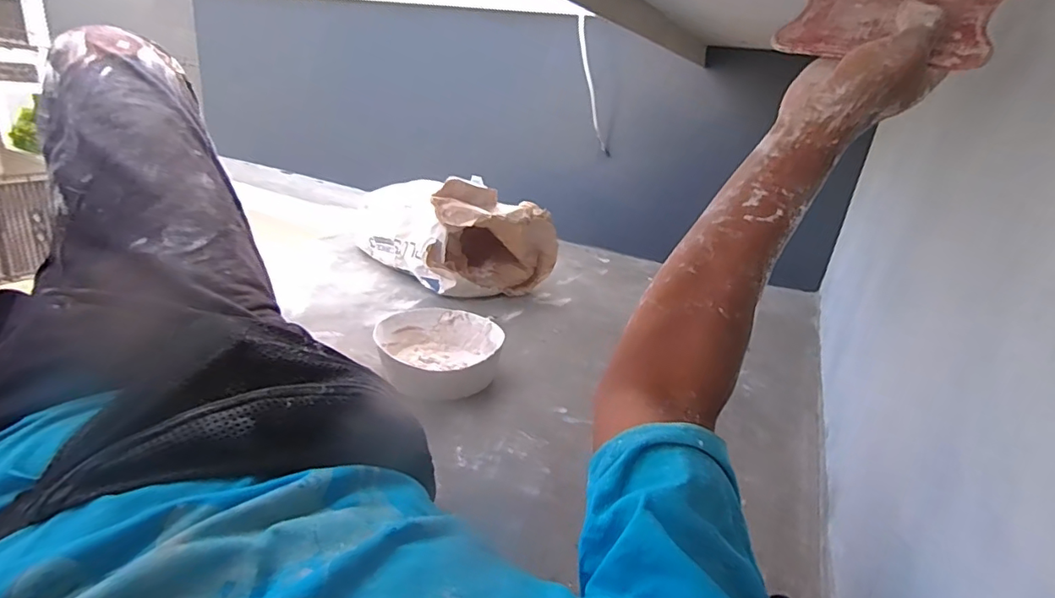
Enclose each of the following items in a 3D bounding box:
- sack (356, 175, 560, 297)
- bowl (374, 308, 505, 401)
[{"bbox_3d":[-0.185,-0.174,1.176,0.243,0.228,0.477,-11,29,-37],"label":"sack"},{"bbox_3d":[-0.137,0.081,0.795,0.166,0.065,0.183,8,23,0],"label":"bowl"}]

